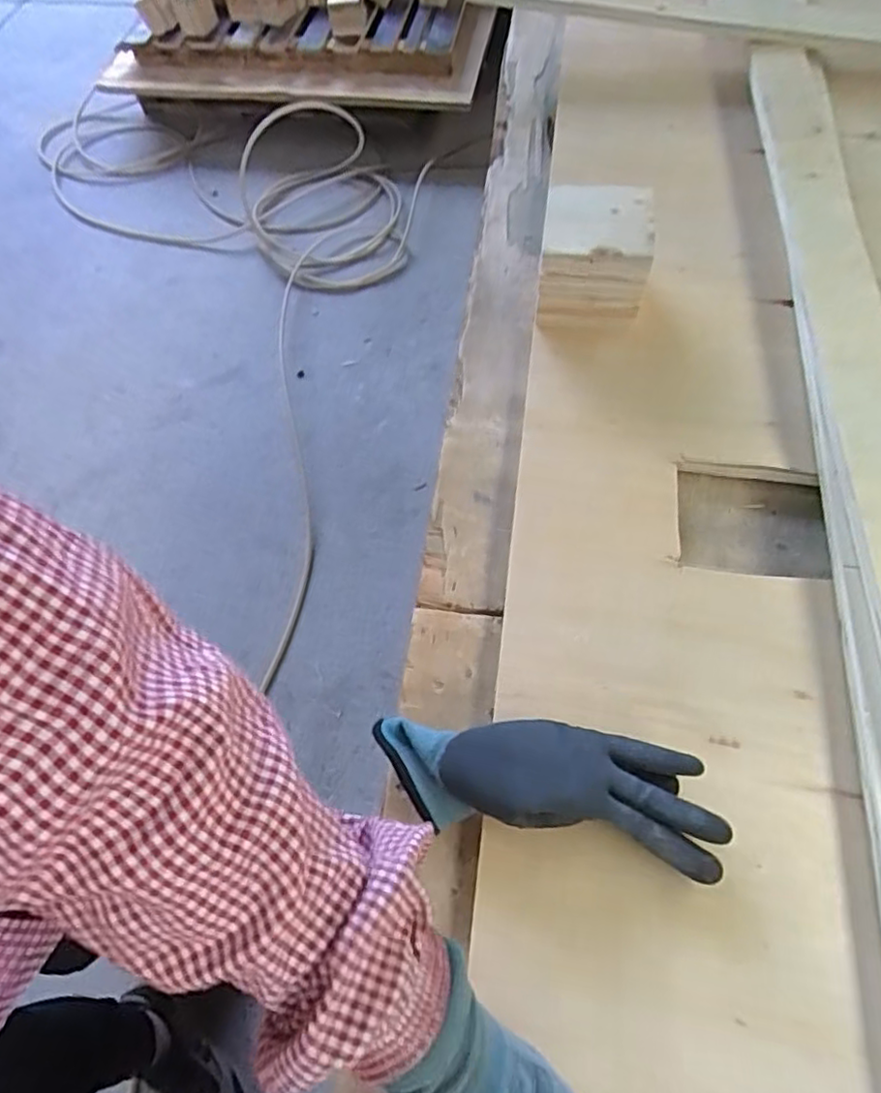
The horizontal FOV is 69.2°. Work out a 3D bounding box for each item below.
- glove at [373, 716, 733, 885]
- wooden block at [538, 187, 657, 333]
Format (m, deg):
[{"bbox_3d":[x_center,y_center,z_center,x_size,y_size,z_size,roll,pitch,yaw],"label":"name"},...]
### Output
[{"bbox_3d":[0.063,0.142,0.388,0.203,0.041,0.068,9,61,7],"label":"glove"},{"bbox_3d":[0.139,-0.261,0.588,0.092,0.092,0.099,7,61,7],"label":"wooden block"}]

